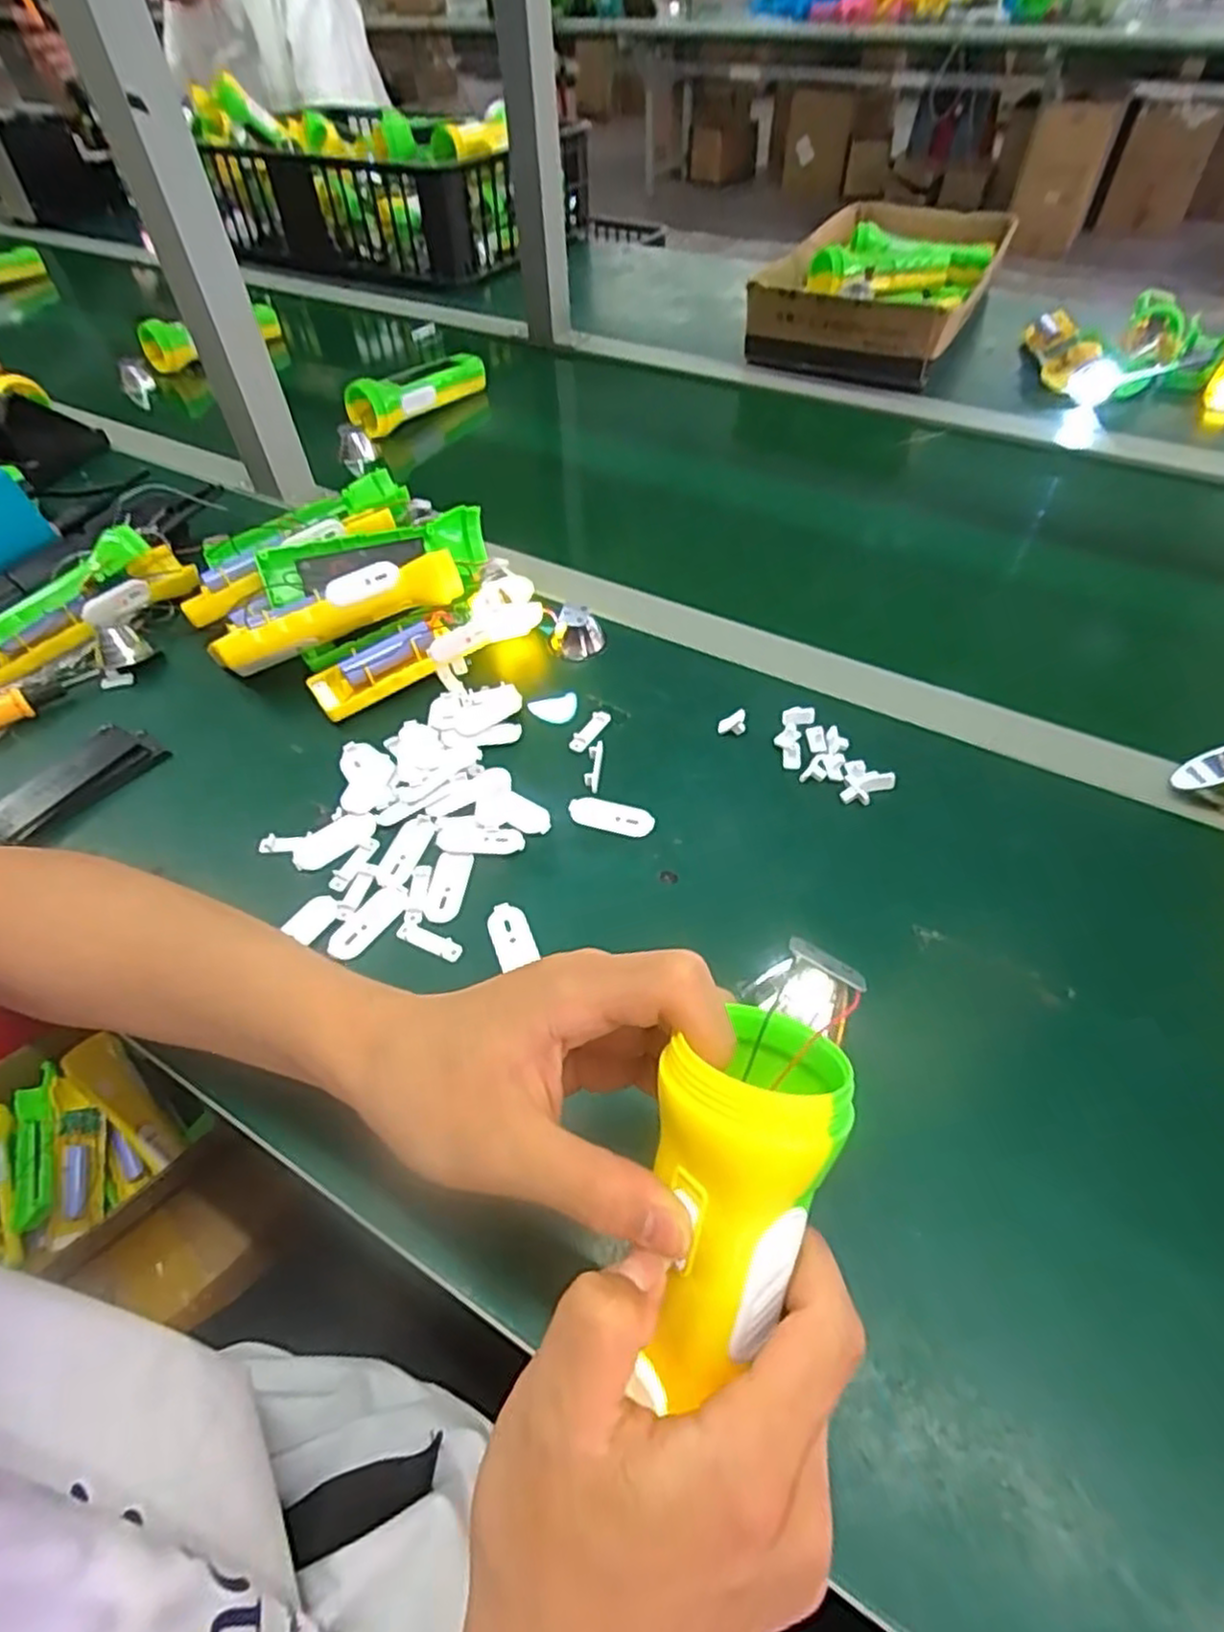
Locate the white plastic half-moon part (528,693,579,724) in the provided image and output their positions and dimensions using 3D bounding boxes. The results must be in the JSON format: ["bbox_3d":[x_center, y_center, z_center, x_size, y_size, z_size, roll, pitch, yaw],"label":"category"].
[{"bbox_3d":[-0.037,-0.070,0.491,0.033,0.005,0.022,-19,55,-13],"label":"white plastic half-moon part"}]

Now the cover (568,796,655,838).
[{"bbox_3d":[-0.001,0.000,0.431,0.050,0.004,0.018,16,55,13],"label":"cover"}]

